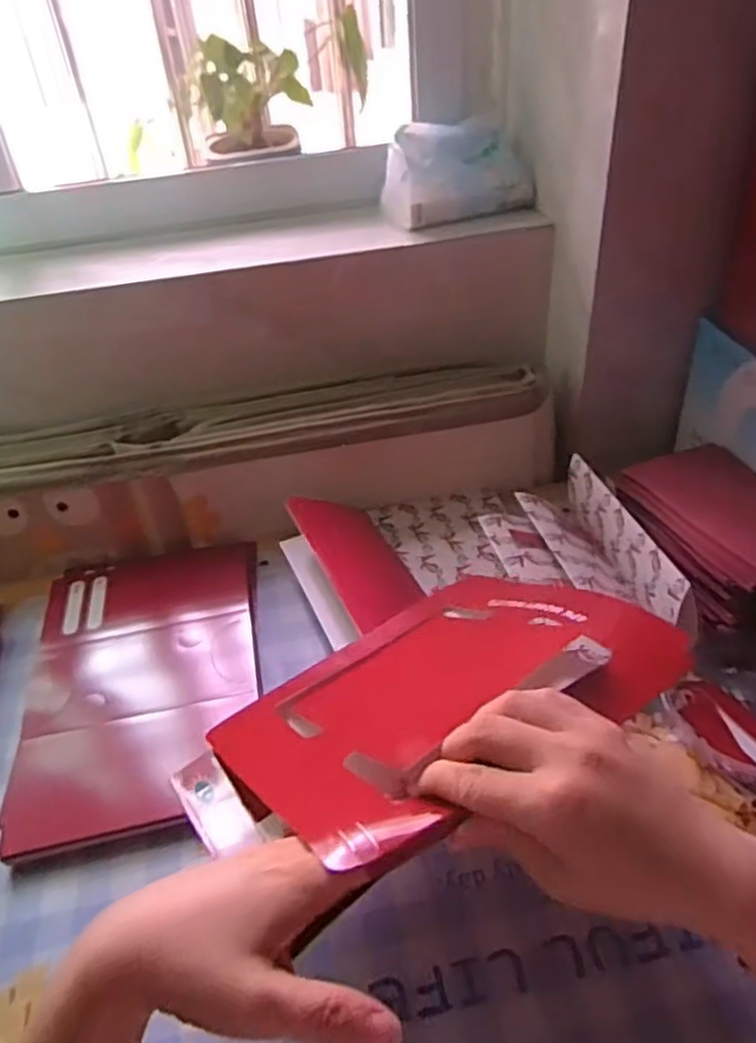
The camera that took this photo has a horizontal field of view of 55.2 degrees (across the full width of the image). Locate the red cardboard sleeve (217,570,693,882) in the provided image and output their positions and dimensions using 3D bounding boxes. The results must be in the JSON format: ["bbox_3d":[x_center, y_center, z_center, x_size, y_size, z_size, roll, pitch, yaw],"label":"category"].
[{"bbox_3d":[0.030,0.095,0.416,0.219,0.021,0.200,-27,17,-25],"label":"red cardboard sleeve"}]

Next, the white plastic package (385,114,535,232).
[{"bbox_3d":[0.071,-0.341,0.698,0.141,0.074,0.081,-14,40,-11],"label":"white plastic package"}]

